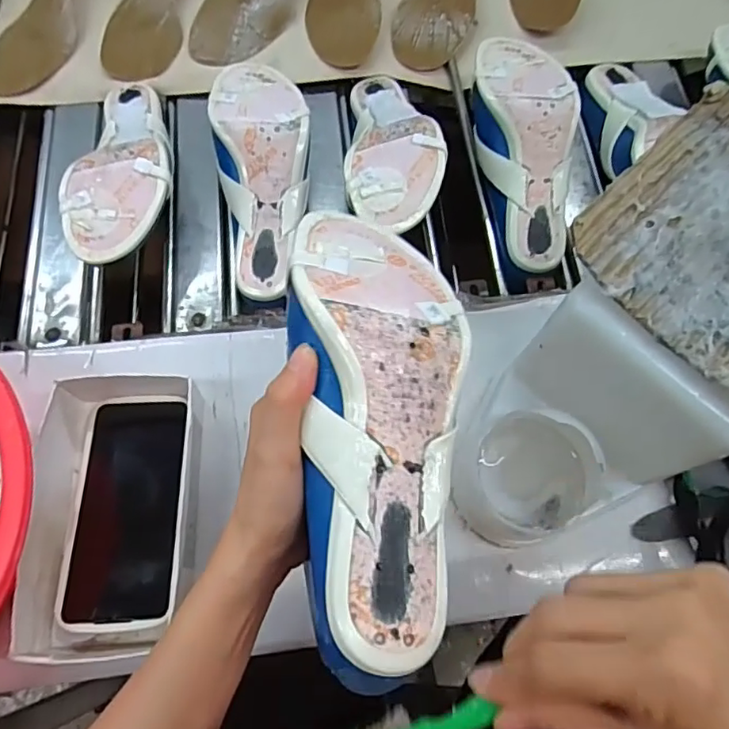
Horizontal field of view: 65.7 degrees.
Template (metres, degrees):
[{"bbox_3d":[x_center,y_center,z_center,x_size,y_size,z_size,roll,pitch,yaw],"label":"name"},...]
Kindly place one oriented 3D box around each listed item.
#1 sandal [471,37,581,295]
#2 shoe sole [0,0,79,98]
[{"bbox_3d":[0.163,-0.208,0.563,0.095,0.053,0.255,-3,86,-3],"label":"sandal"},{"bbox_3d":[-0.371,-0.416,0.643,0.088,0.034,0.247,7,82,0],"label":"shoe sole"}]

